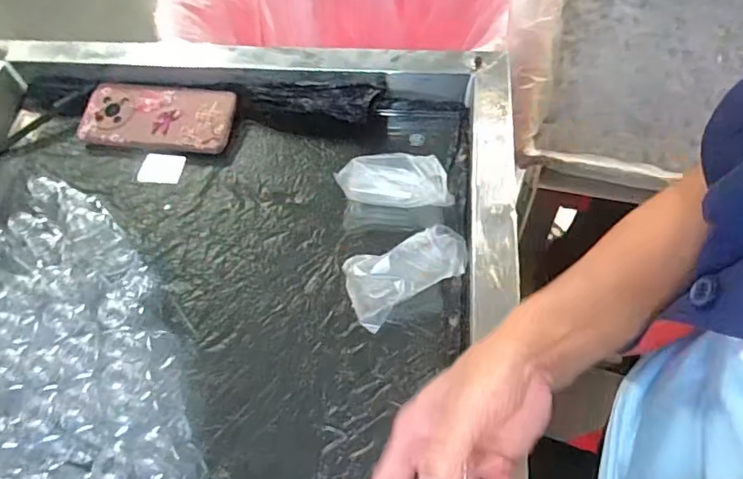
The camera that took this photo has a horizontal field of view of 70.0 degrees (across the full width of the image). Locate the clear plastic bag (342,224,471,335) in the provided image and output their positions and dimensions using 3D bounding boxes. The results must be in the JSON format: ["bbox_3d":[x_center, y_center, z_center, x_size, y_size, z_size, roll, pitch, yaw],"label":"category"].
[{"bbox_3d":[0.033,0.026,0.459,0.110,0.049,0.062,-19,58,-9],"label":"clear plastic bag"}]

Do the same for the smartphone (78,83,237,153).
[{"bbox_3d":[-0.237,-0.137,0.586,0.169,0.009,0.080,5,66,5],"label":"smartphone"}]

